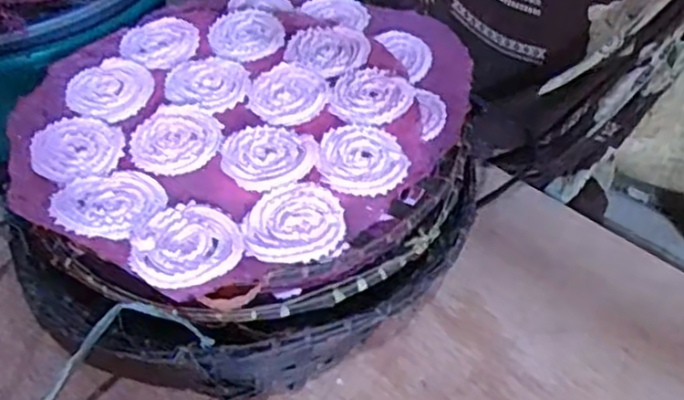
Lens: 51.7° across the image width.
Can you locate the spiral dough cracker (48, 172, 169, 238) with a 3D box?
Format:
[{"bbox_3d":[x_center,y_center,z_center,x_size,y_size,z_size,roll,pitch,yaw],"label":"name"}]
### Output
[{"bbox_3d":[-0.181,0.002,0.550,0.075,0.009,0.078,-2,42,1],"label":"spiral dough cracker"}]

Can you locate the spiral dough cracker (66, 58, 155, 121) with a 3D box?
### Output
[{"bbox_3d":[-0.213,-0.103,0.646,0.075,0.008,0.073,-27,48,-24],"label":"spiral dough cracker"}]

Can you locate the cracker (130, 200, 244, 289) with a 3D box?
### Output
[{"bbox_3d":[-0.113,0.030,0.518,0.076,0.007,0.082,-5,42,-2],"label":"cracker"}]

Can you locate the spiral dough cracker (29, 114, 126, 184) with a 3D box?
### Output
[{"bbox_3d":[-0.223,-0.047,0.593,0.072,0.006,0.081,-18,45,-16],"label":"spiral dough cracker"}]

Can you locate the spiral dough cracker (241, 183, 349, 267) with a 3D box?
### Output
[{"bbox_3d":[-0.036,0.018,0.537,0.075,0.012,0.074,-3,42,0],"label":"spiral dough cracker"}]

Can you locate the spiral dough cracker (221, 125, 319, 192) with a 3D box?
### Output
[{"bbox_3d":[-0.060,-0.039,0.585,0.075,0.004,0.076,-2,42,1],"label":"spiral dough cracker"}]

